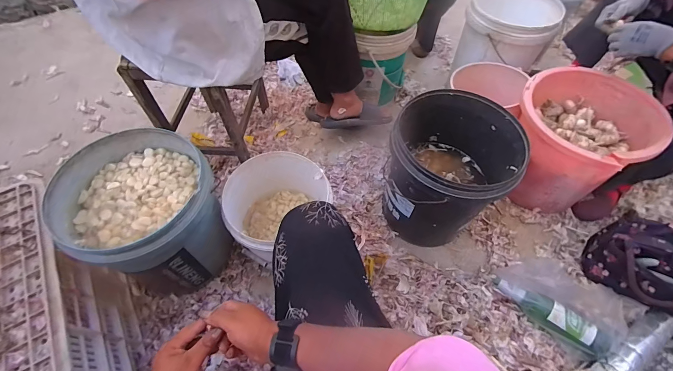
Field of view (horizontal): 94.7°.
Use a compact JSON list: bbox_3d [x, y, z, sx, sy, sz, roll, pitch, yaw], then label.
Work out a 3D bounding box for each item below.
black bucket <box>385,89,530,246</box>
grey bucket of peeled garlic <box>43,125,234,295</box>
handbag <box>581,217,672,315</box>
[{"bbox_3d":[0.287,-0.020,0.863,0.293,0.345,0.313,1,57,-1],"label":"black bucket"},{"bbox_3d":[-0.436,0.087,0.767,0.310,0.337,0.297,1,57,-1],"label":"grey bucket of peeled garlic"},{"bbox_3d":[0.799,0.201,0.788,0.228,0.154,0.176,20,58,11],"label":"handbag"}]

